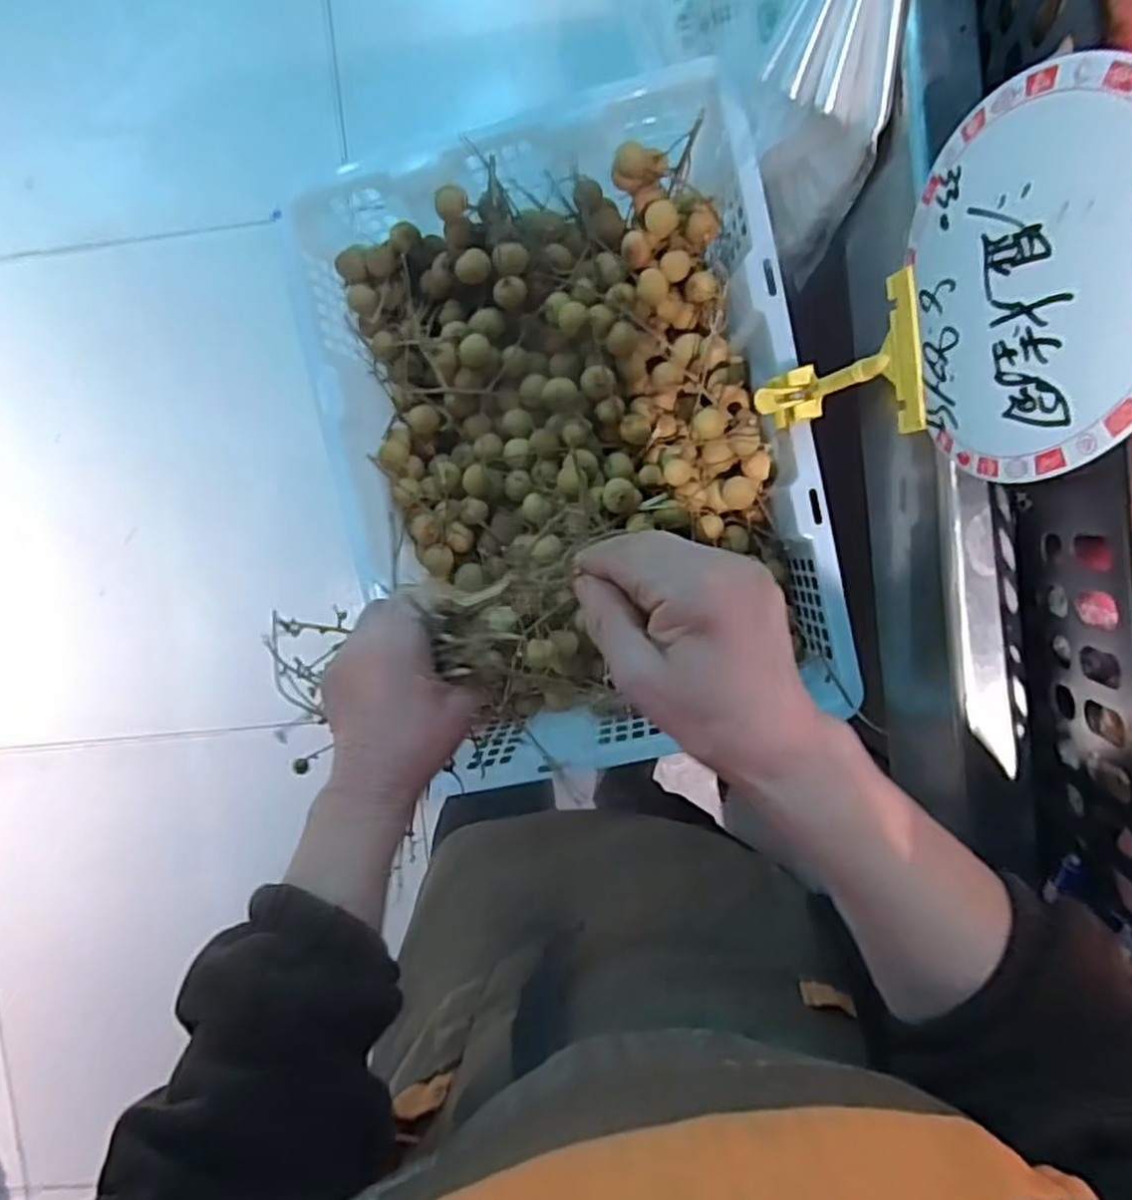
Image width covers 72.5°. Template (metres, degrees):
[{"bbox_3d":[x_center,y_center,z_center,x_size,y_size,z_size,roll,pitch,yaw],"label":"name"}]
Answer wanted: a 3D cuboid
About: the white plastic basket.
[{"bbox_3d":[-0.001,-0.130,0.609,0.343,0.113,0.446,-12,94,5],"label":"white plastic basket"}]

